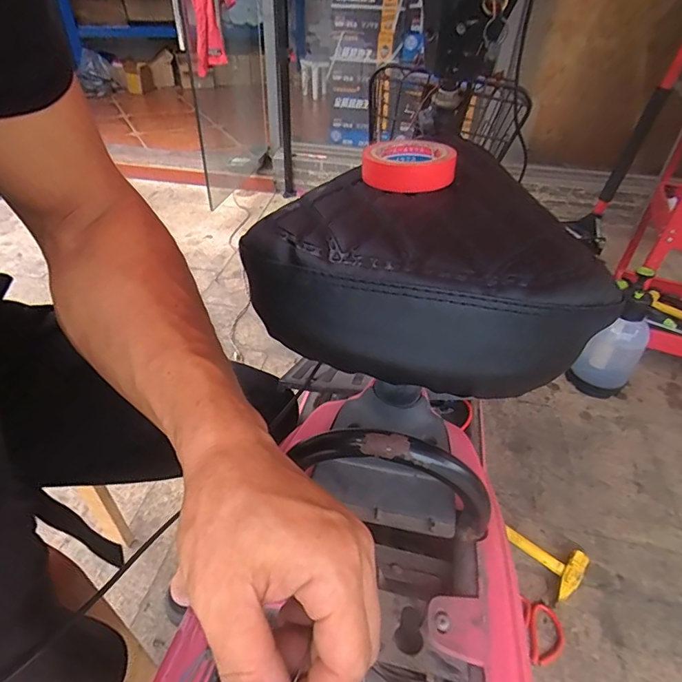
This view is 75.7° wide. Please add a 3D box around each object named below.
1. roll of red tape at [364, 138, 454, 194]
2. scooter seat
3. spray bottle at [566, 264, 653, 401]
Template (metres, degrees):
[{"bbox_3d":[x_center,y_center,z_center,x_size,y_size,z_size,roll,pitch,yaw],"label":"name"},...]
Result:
[{"bbox_3d":[0.042,-0.108,0.270,0.052,0.018,0.051,2,39,-1],"label":"roll of red tape"},{"bbox_3d":[0.048,-0.042,0.243,0.174,0.067,0.151,32,47,32],"label":"scooter seat"},{"bbox_3d":[0.721,-0.007,1.146,0.124,0.314,0.163,-28,48,-33],"label":"spray bottle"}]

